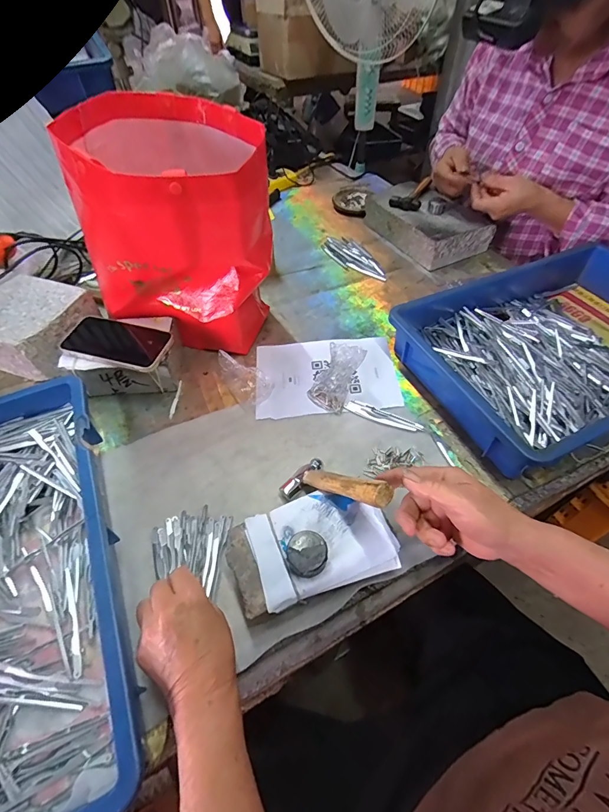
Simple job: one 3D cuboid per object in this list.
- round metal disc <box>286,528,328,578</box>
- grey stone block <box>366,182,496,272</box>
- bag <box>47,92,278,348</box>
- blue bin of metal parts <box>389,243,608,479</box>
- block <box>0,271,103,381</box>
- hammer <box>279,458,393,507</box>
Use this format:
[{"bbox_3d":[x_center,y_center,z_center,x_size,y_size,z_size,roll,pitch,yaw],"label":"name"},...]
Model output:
[{"bbox_3d":[0.003,0.142,0.362,0.037,0.018,0.039,0,52,0],"label":"round metal disc"},{"bbox_3d":[0.264,-0.397,0.816,0.161,0.070,0.239,-22,55,-16],"label":"grey stone block"},{"bbox_3d":[-0.168,-0.245,0.549,0.236,0.280,0.235,0,52,1],"label":"bag"},{"bbox_3d":[0.371,-0.096,0.560,0.425,0.090,0.302,-20,54,-15],"label":"blue bin of metal parts"},{"bbox_3d":[-0.470,-0.137,0.607,0.233,0.073,0.142,14,53,12],"label":"block"},{"bbox_3d":[0.033,0.081,0.394,0.055,0.153,0.016,-39,106,-26],"label":"hammer"}]

